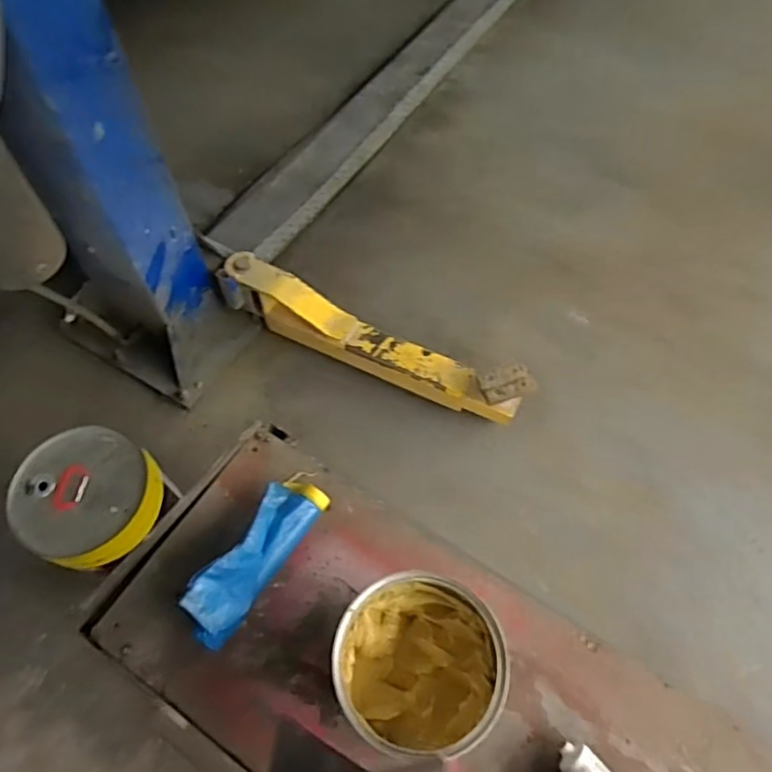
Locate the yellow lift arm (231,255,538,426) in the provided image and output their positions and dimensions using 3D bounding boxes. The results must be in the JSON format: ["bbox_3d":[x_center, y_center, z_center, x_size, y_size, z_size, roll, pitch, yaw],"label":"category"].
[{"bbox_3d":[-0.049,-0.122,1.580,0.873,0.144,0.129,25,62,14],"label":"yellow lift arm"}]

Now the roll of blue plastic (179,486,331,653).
[{"bbox_3d":[-0.153,0.193,0.681,0.061,0.083,0.207,28,63,16],"label":"roll of blue plastic"}]

